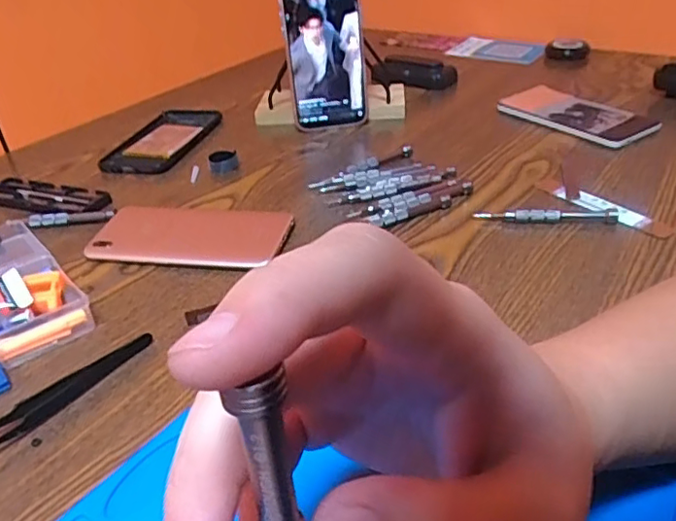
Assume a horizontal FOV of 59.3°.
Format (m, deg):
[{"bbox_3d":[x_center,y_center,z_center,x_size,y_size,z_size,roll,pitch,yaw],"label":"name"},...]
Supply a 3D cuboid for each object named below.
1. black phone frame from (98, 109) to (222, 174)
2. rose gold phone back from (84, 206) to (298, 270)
[{"bbox_3d":[-0.195,-0.137,0.659,0.087,0.008,0.166,2,34,10],"label":"black phone frame"},{"bbox_3d":[-0.114,-0.020,0.466,0.148,0.015,0.066,3,34,12],"label":"rose gold phone back"}]

